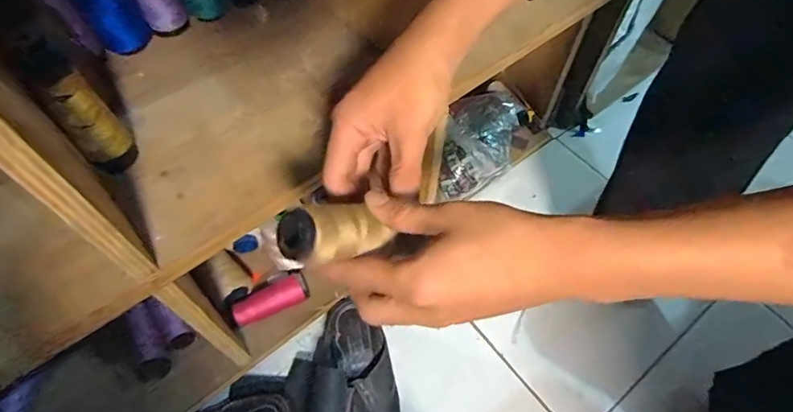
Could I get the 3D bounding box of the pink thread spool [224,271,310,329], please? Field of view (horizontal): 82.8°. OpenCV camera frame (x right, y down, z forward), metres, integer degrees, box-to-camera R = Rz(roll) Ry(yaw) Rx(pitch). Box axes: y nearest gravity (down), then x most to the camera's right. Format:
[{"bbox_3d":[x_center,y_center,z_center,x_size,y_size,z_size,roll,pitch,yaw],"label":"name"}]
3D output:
[{"bbox_3d":[-0.189,0.139,0.661,0.116,0.037,0.039,-24,61,-15],"label":"pink thread spool"}]

